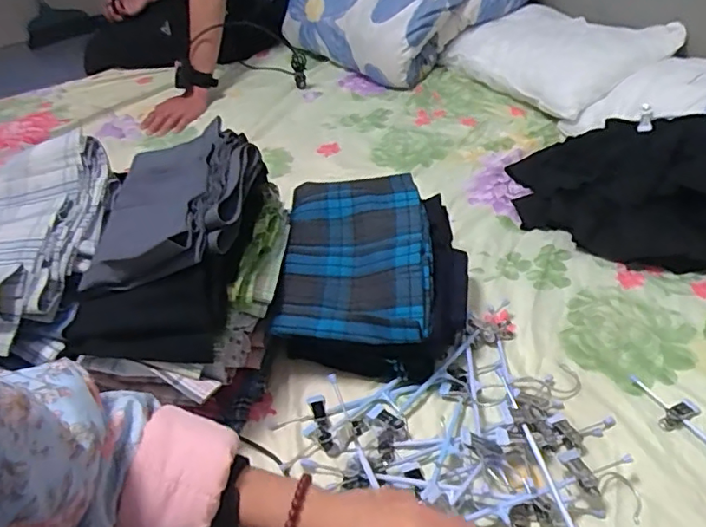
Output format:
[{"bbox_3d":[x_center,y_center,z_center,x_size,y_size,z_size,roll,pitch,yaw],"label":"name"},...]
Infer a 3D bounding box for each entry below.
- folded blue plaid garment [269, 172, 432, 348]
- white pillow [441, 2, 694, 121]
[{"bbox_3d":[0.006,-0.021,0.754,0.187,0.047,0.294,-1,43,7],"label":"folded blue plaid garment"},{"bbox_3d":[0.436,-0.444,1.222,0.279,0.126,0.401,-24,46,-17],"label":"white pillow"}]

